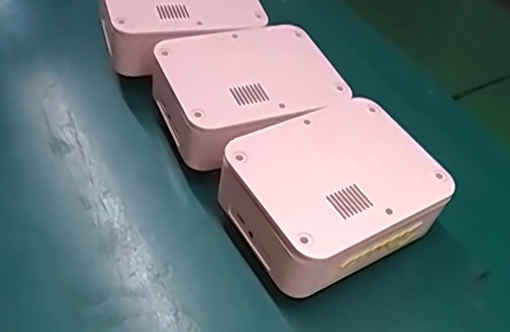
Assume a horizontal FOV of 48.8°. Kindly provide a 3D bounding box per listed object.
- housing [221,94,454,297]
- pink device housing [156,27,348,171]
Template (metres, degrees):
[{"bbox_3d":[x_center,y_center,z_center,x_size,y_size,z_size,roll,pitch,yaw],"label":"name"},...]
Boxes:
[{"bbox_3d":[0.050,0.018,0.367,0.134,0.064,0.101,-22,54,-23],"label":"housing"},{"bbox_3d":[-0.003,-0.050,0.422,0.129,0.060,0.107,-16,52,-19],"label":"pink device housing"}]

